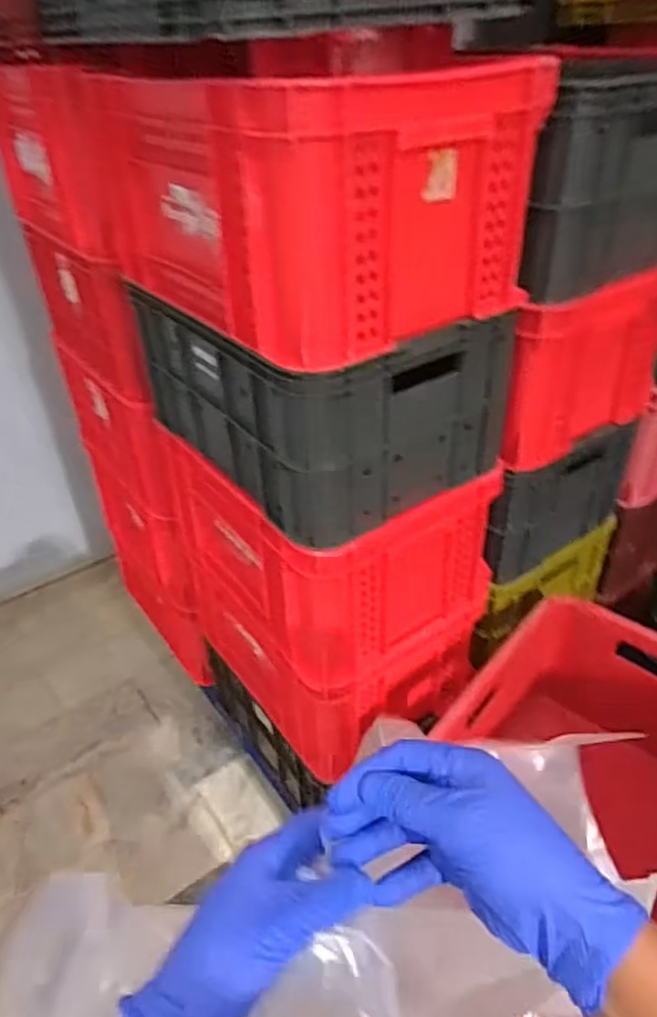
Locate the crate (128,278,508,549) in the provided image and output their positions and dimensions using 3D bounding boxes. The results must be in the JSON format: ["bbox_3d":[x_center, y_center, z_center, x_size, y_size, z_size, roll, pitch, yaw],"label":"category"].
[{"bbox_3d":[-0.019,-0.197,0.949,0.333,0.221,0.448,-24,42,-25],"label":"crate"}]

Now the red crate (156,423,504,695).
[{"bbox_3d":[-0.001,0.029,1.095,0.343,0.295,0.423,-24,42,-25],"label":"red crate"}]

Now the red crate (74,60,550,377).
[{"bbox_3d":[-0.035,-0.388,0.798,0.353,0.242,0.465,-24,42,-25],"label":"red crate"}]

